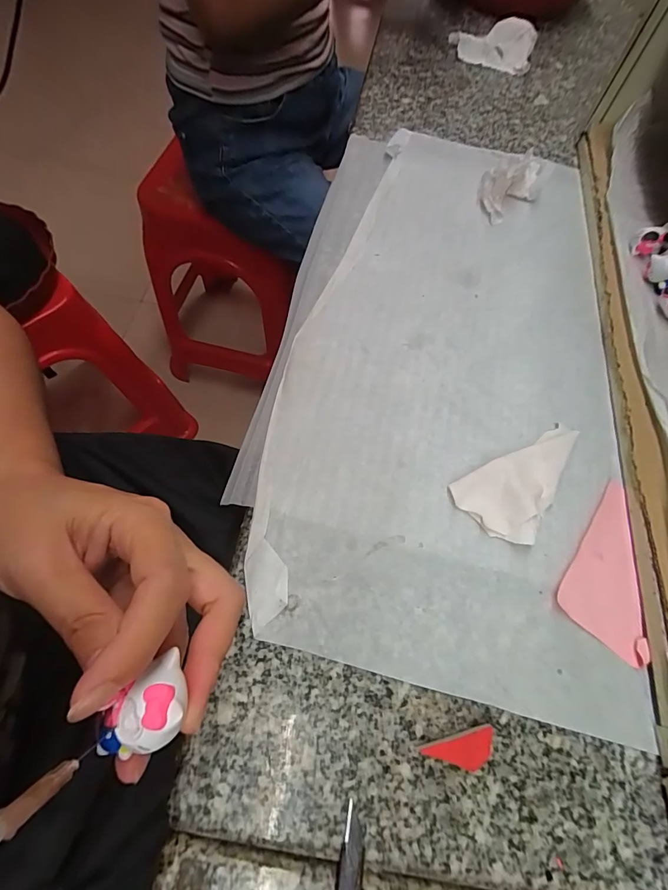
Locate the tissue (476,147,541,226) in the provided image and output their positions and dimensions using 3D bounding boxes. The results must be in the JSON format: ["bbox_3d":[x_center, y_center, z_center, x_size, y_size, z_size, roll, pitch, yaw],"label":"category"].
[{"bbox_3d":[0.163,-0.245,0.366,0.048,0.029,0.071,25,67,8],"label":"tissue"}]

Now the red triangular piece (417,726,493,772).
[{"bbox_3d":[0.062,0.153,0.196,0.038,0.006,0.015,-9,67,-6],"label":"red triangular piece"}]

